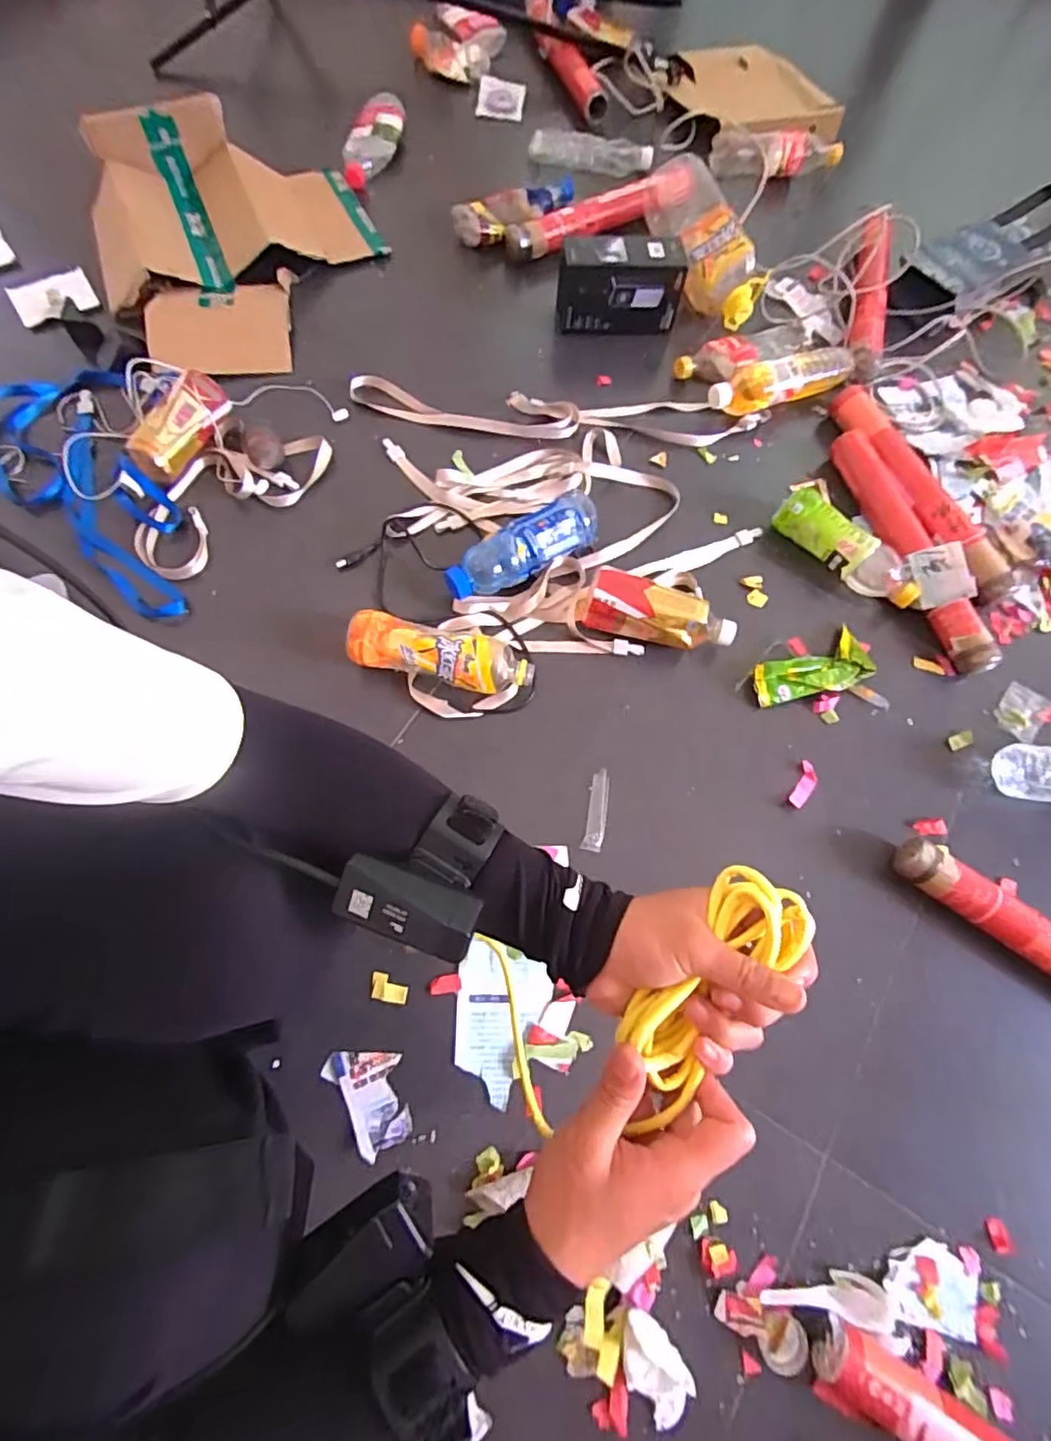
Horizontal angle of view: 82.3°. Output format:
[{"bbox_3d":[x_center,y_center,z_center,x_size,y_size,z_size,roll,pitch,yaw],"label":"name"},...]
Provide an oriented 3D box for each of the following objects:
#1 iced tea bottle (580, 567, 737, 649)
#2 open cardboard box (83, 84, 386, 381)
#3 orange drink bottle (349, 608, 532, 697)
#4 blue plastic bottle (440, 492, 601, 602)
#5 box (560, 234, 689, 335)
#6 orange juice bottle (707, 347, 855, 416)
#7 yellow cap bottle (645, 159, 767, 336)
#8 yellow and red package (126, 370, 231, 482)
[{"bbox_3d":[0.164,-0.130,0.734,0.178,0.068,0.061,14,69,5],"label":"iced tea bottle"},{"bbox_3d":[-0.437,-0.747,0.905,0.410,0.120,0.475,-24,73,-12],"label":"open cardboard box"},{"bbox_3d":[-0.096,-0.071,0.703,0.207,0.072,0.058,12,70,1],"label":"orange drink bottle"},{"bbox_3d":[-0.001,-0.213,0.756,0.211,0.064,0.055,-28,74,-13],"label":"blue plastic bottle"},{"bbox_3d":[0.143,-0.662,0.925,0.186,0.115,0.075,-4,69,-3],"label":"box"},{"bbox_3d":[0.377,-0.507,0.899,0.216,0.052,0.069,-17,70,-7],"label":"orange juice bottle"},{"bbox_3d":[0.277,-0.795,0.982,0.117,0.102,0.354,-11,69,-5],"label":"yellow cap bottle"},{"bbox_3d":[-0.456,-0.387,0.788,0.059,0.049,0.151,26,70,6],"label":"yellow and red package"}]

